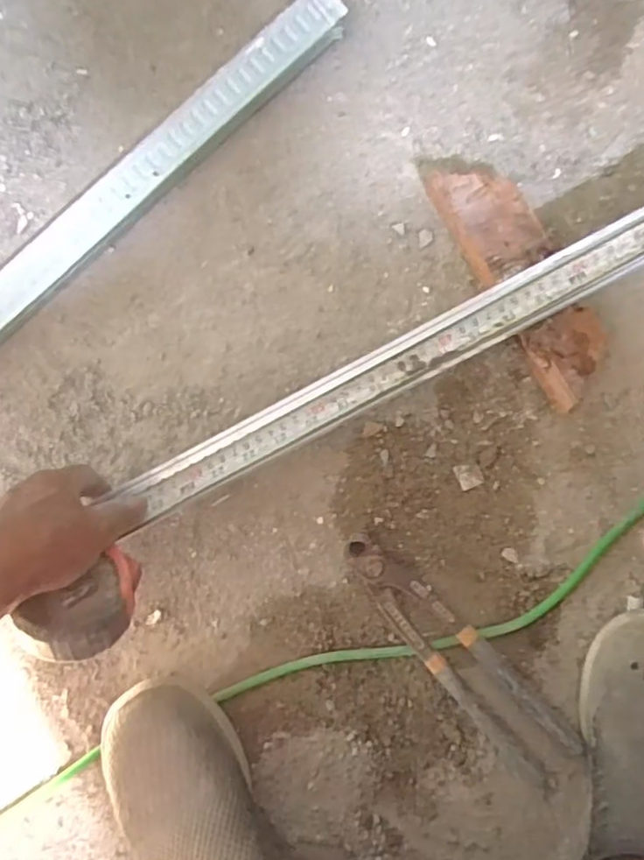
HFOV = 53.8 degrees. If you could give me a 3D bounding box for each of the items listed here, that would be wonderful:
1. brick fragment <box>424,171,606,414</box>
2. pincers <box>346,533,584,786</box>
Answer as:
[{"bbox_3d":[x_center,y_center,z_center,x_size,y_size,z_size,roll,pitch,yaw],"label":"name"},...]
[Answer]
[{"bbox_3d":[0.147,-0.110,0.473,0.053,0.044,0.190,-29,86,1],"label":"brick fragment"},{"bbox_3d":[0.097,0.166,0.473,0.047,0.022,0.221,-44,86,0],"label":"pincers"}]

